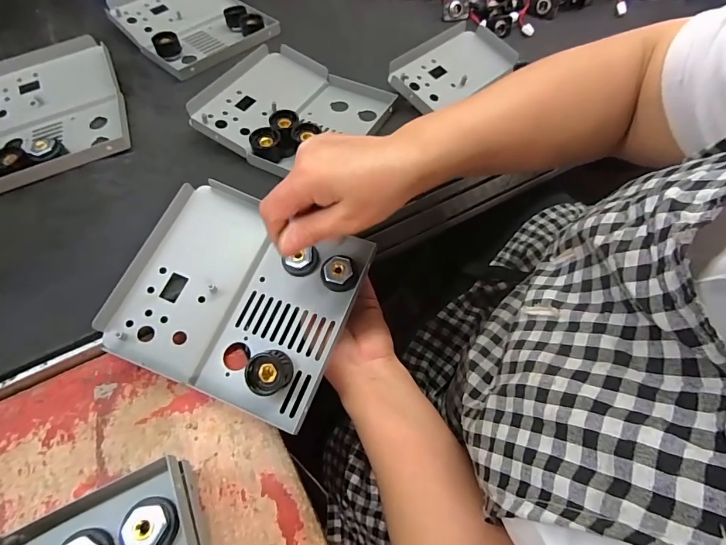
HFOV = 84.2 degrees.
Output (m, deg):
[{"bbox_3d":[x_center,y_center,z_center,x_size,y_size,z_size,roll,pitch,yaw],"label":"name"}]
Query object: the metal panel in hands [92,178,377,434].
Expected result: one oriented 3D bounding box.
[{"bbox_3d":[-0.098,0.017,0.323,0.171,0.033,0.152,20,64,9],"label":"metal panel in hands"}]

